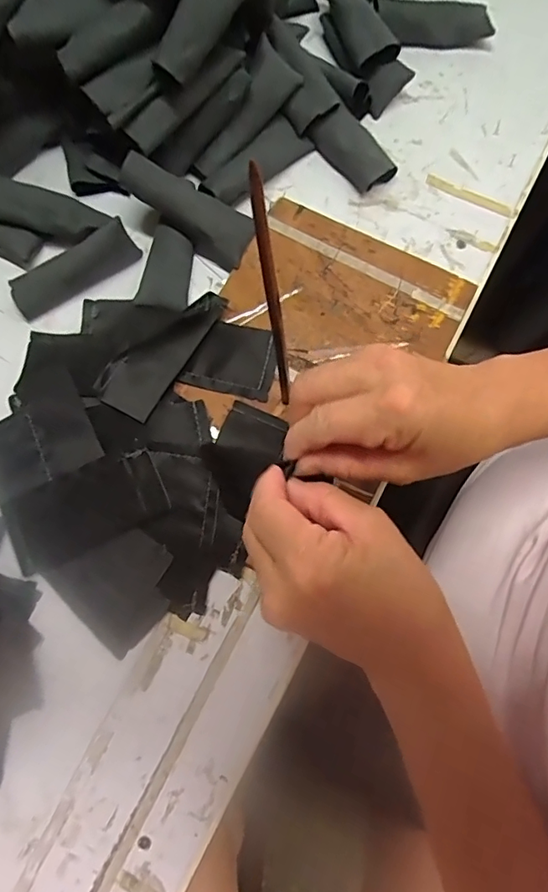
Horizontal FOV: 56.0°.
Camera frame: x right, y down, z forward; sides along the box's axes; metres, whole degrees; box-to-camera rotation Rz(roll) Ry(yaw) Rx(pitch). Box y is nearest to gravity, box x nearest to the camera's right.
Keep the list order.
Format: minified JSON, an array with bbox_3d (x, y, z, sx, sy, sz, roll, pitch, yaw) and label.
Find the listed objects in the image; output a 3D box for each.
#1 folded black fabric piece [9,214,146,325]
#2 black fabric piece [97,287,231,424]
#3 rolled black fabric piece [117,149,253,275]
[{"bbox_3d":[-0.160,-0.141,0.413,0.103,0.020,0.029,-31,78,-6],"label":"folded black fabric piece"},{"bbox_3d":[-0.084,-0.073,0.387,0.042,0.008,0.113,30,79,7],"label":"black fabric piece"},{"bbox_3d":[-0.067,-0.186,0.404,0.105,0.025,0.038,31,78,-16],"label":"rolled black fabric piece"}]

